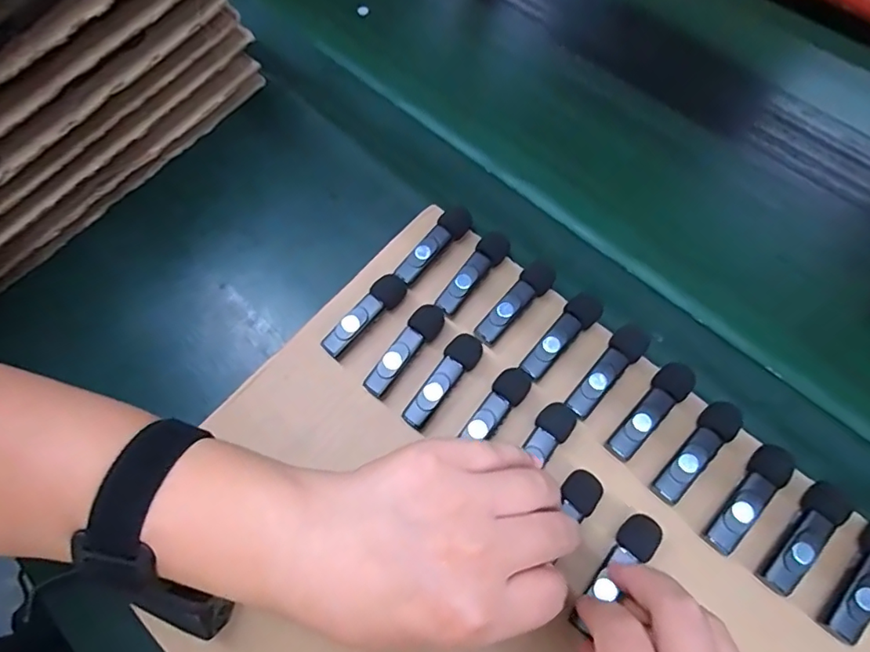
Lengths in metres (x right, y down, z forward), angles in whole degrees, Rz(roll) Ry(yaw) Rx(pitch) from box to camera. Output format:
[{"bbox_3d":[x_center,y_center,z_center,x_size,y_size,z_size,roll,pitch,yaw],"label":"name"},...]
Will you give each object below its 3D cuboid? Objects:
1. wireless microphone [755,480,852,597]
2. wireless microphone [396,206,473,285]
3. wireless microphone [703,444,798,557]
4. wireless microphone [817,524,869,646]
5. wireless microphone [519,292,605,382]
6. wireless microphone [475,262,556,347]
[{"bbox_3d":[0.189,0.107,0.264,0.018,0.011,0.062,40,79,19],"label":"wireless microphone"},{"bbox_3d":[0.000,-0.053,0.342,0.017,0.012,0.064,39,76,18],"label":"wireless microphone"},{"bbox_3d":[0.166,0.090,0.272,0.018,0.010,0.063,39,78,19],"label":"wireless microphone"},{"bbox_3d":[0.213,0.124,0.255,0.018,0.011,0.065,38,77,18],"label":"wireless microphone"},{"bbox_3d":[0.077,0.006,0.314,0.018,0.011,0.064,40,77,19],"label":"wireless microphone"},{"bbox_3d":[0.051,-0.015,0.323,0.016,0.011,0.065,40,76,19],"label":"wireless microphone"}]

